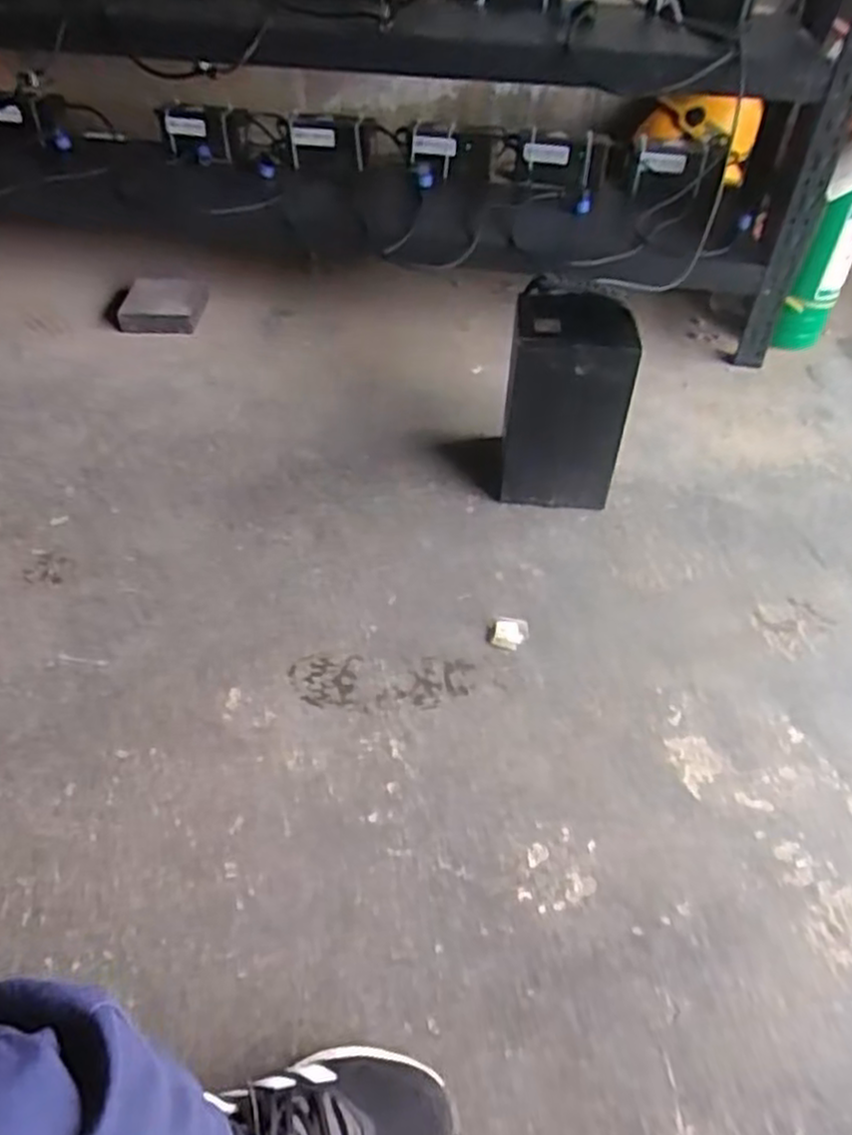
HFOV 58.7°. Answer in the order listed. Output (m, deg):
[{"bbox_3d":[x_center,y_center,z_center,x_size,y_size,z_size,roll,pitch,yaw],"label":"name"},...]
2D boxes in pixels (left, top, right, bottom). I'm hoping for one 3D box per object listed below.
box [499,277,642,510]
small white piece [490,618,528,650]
[{"bbox_3d":[0.192,-0.229,1.069,0.162,0.284,0.126,5,46,2],"label":"box"},{"bbox_3d":[0.104,0.081,0.940,0.041,0.005,0.046,15,48,12],"label":"small white piece"}]

